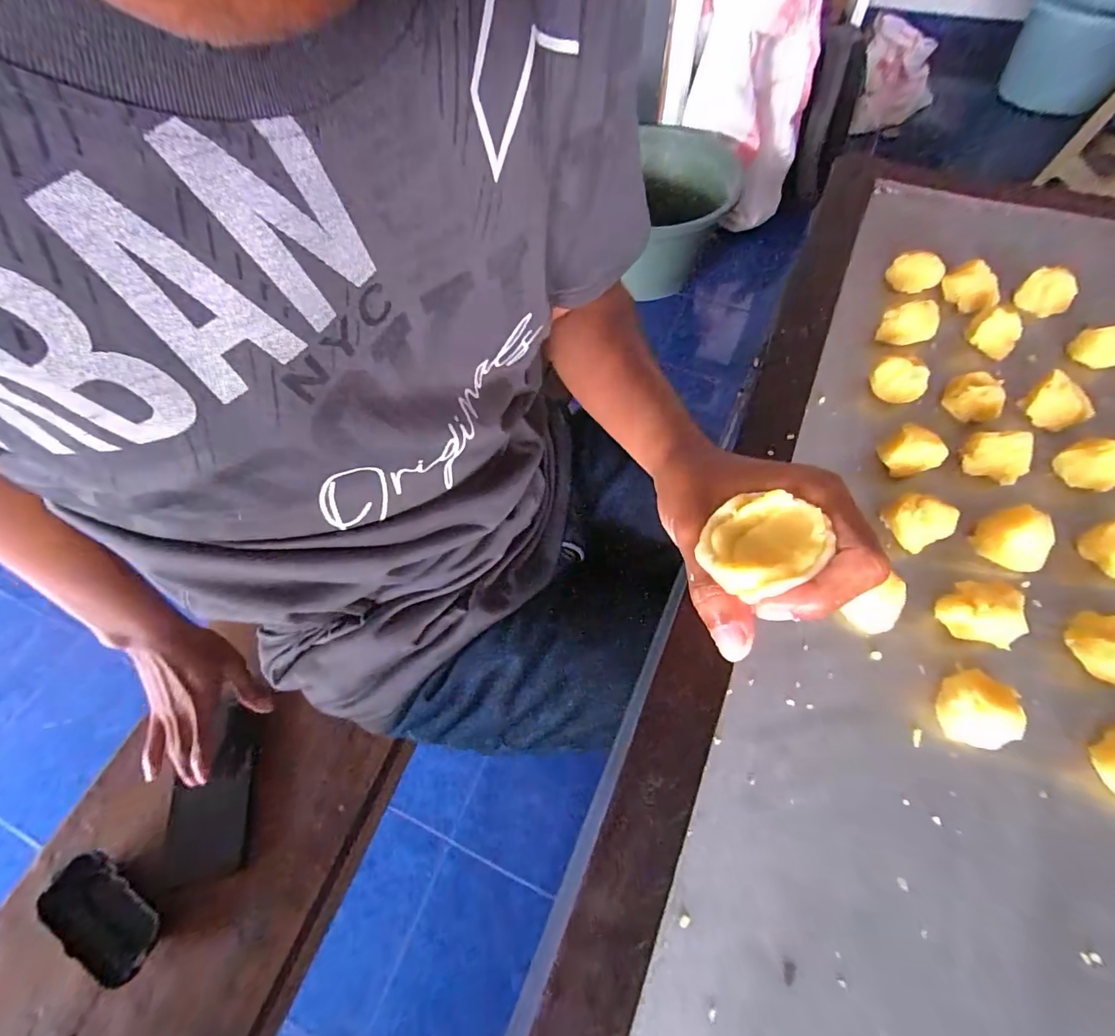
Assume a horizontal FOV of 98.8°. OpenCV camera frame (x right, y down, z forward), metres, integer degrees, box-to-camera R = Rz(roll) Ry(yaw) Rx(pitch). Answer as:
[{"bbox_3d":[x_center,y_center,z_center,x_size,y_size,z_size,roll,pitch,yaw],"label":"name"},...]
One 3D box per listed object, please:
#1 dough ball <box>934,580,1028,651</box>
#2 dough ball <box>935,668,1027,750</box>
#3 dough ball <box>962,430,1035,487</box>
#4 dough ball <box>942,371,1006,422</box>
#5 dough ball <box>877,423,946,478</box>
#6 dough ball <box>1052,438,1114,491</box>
[{"bbox_3d":[0.219,0.046,0.246,0.030,0.030,0.025,18,65,12],"label":"dough ball"},{"bbox_3d":[0.201,0.090,0.229,0.027,0.021,0.034,15,64,11],"label":"dough ball"},{"bbox_3d":[0.267,-0.038,0.288,0.029,0.026,0.024,12,63,10],"label":"dough ball"},{"bbox_3d":[0.272,-0.078,0.314,0.031,0.026,0.024,36,70,20],"label":"dough ball"},{"bbox_3d":[0.215,-0.039,0.292,0.022,0.025,0.029,-30,64,-12],"label":"dough ball"},{"bbox_3d":[0.315,-0.030,0.282,0.028,0.031,0.030,-1,62,3],"label":"dough ball"}]

